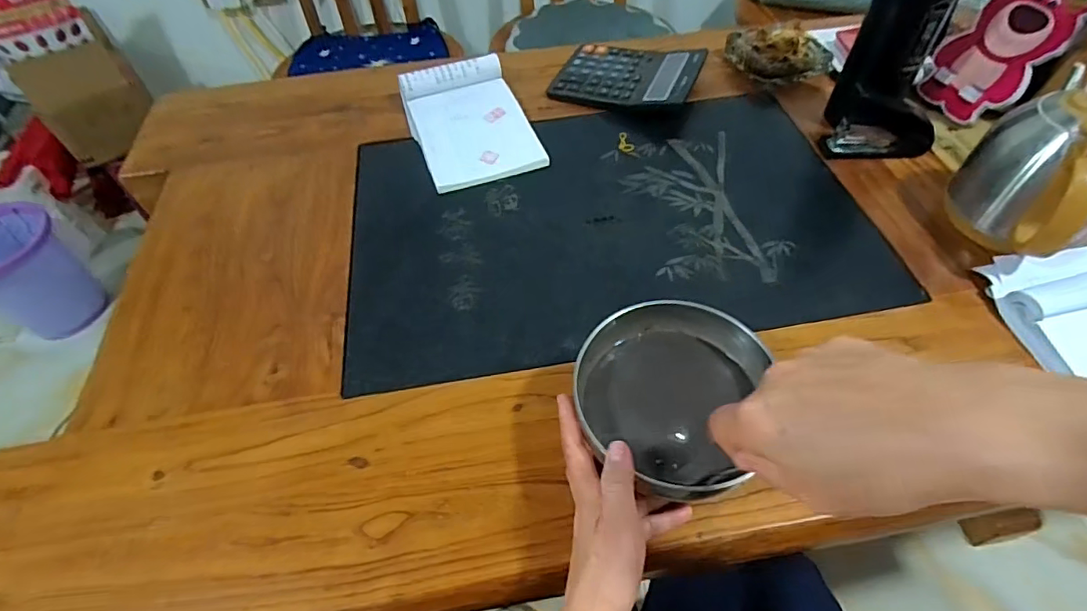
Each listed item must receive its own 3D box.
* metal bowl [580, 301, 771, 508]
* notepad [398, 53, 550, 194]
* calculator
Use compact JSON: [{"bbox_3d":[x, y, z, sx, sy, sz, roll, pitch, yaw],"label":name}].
[{"bbox_3d":[0.101,0.064,0.422,0.140,0.041,0.159,-33,58,-20],"label":"metal bowl"},{"bbox_3d":[-0.101,-0.256,0.733,0.152,0.052,0.212,-20,55,-12],"label":"notepad"},{"bbox_3d":[0.123,-0.342,0.785,0.203,0.028,0.146,16,55,14],"label":"calculator"}]

